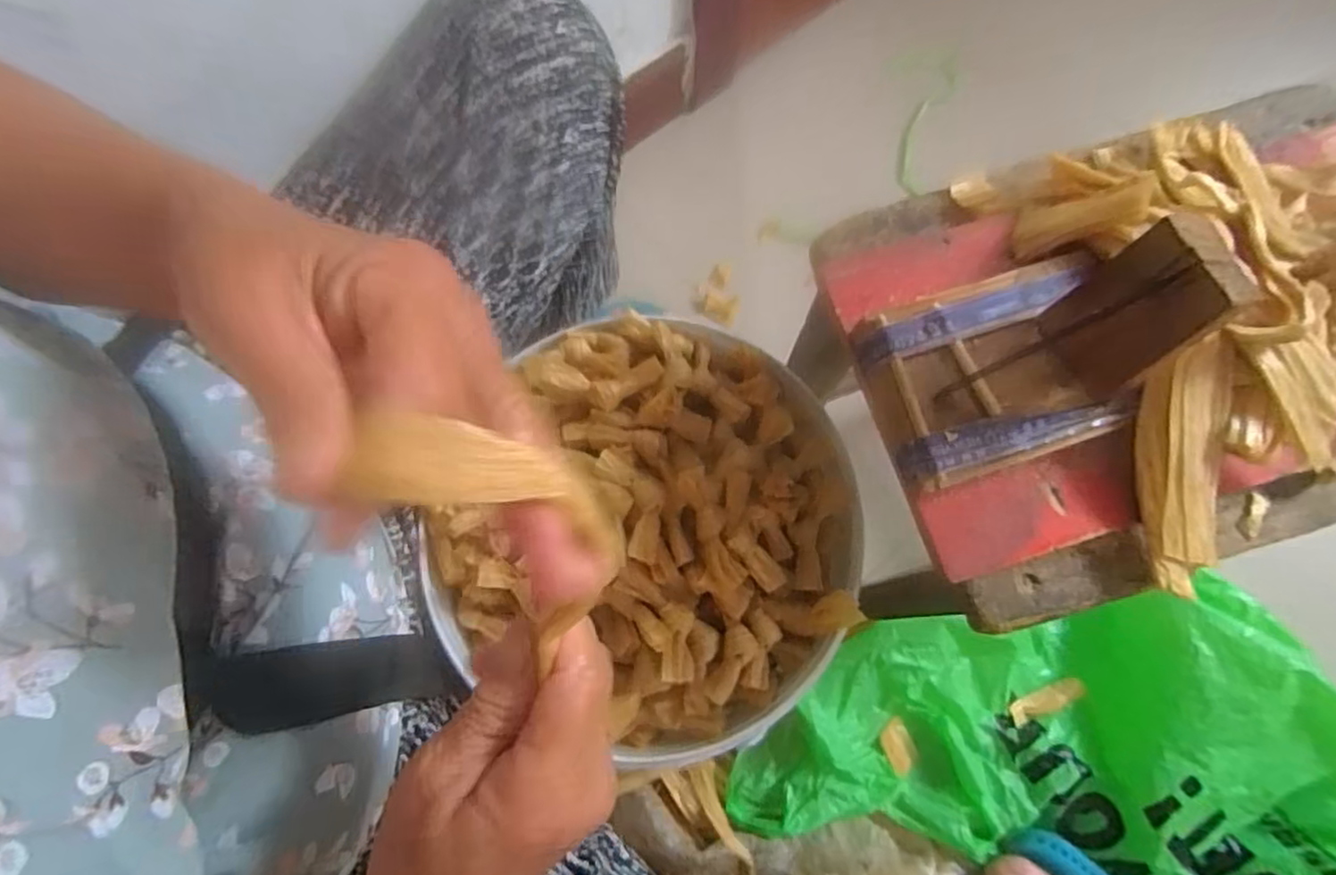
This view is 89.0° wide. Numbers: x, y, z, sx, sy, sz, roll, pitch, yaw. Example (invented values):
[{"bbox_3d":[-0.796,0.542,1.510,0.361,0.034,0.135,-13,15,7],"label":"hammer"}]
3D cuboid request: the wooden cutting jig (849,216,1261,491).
[{"bbox_3d":[0.155,-0.040,0.288,0.118,0.081,0.086,-18,76,-5],"label":"wooden cutting jig"}]

